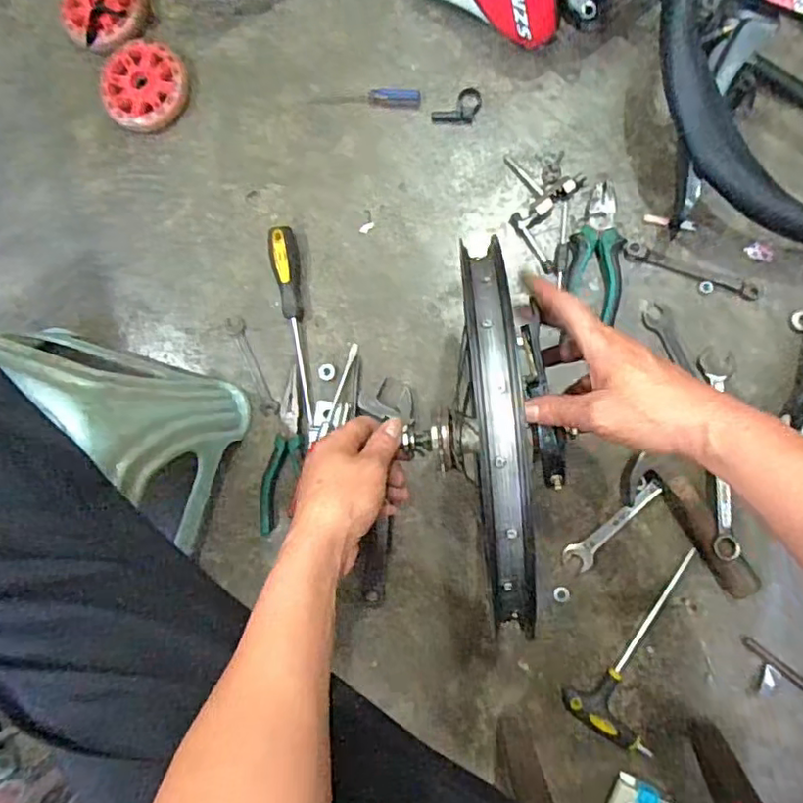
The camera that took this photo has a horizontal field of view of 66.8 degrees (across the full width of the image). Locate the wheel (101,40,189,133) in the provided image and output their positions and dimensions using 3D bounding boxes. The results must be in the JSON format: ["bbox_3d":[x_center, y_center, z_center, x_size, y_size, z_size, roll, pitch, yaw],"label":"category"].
[{"bbox_3d":[-0.296,-0.364,0.700,0.098,0.019,0.102,0,88,5],"label":"wheel"}]

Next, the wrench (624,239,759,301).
[{"bbox_3d":[0.302,-0.138,0.635,0.140,0.016,0.021,24,91,6],"label":"wrench"}]

